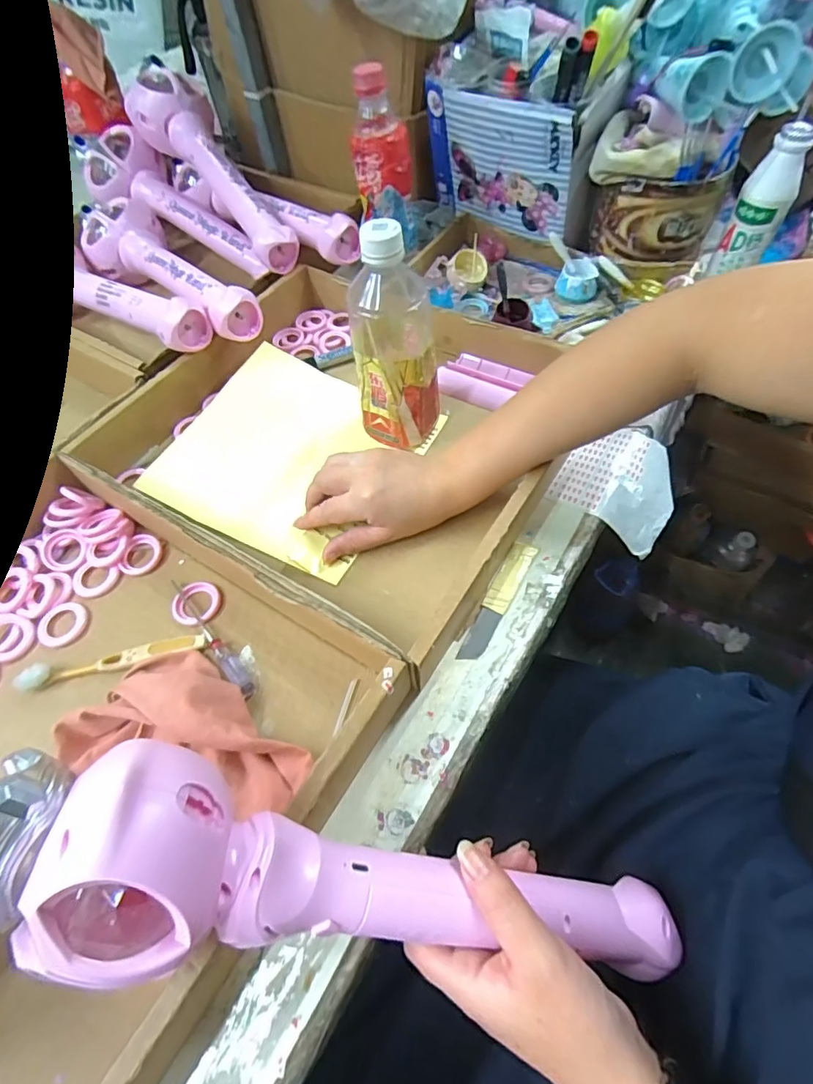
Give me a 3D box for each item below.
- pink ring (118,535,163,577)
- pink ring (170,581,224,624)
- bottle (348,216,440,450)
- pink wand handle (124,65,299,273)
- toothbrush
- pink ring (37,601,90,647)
[{"bbox_3d":[-0.225,0.009,0.437,0.032,0.007,0.037,1,57,5],"label":"pink ring"},{"bbox_3d":[-0.168,0.049,0.410,0.038,0.006,0.038,-2,57,3],"label":"pink ring"},{"bbox_3d":[-0.008,-0.169,0.431,0.069,0.181,0.072,-2,57,3],"label":"bottle"},{"bbox_3d":[-0.230,-0.448,0.614,0.084,0.060,0.337,-33,76,-16],"label":"pink wand handle"},{"bbox_3d":[-0.218,0.088,0.382,0.132,0.015,0.021,-10,57,-3],"label":"toothbrush"},{"bbox_3d":[-0.275,0.065,0.410,0.037,0.004,0.037,-2,57,3],"label":"pink ring"}]

